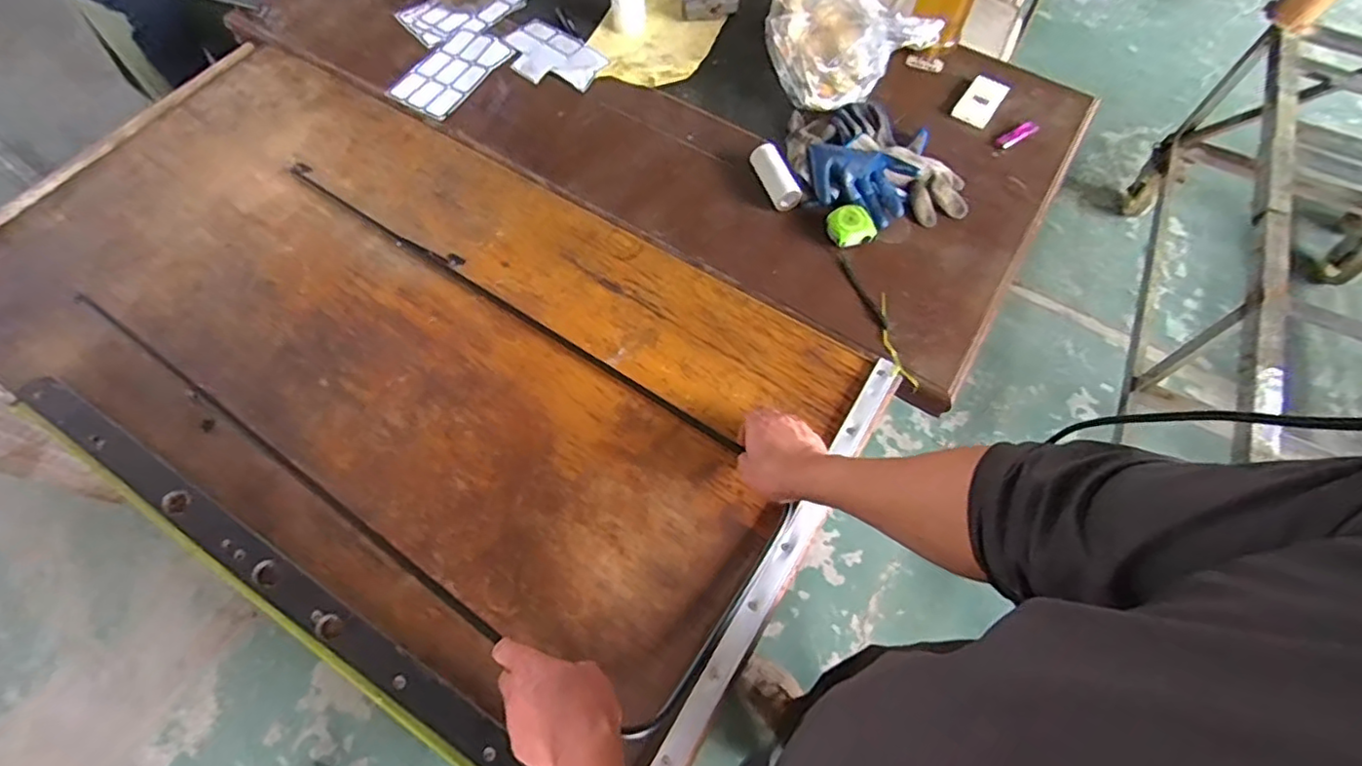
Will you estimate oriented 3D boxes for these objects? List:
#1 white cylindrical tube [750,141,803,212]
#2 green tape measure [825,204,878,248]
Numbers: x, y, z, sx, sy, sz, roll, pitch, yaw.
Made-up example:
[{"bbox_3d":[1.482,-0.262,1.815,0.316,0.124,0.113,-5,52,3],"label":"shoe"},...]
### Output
[{"bbox_3d":[0.137,-0.305,0.931,0.033,0.034,0.113,-21,65,-11],"label":"white cylindrical tube"},{"bbox_3d":[0.240,-0.222,0.894,0.055,0.035,0.056,0,63,0],"label":"green tape measure"}]

